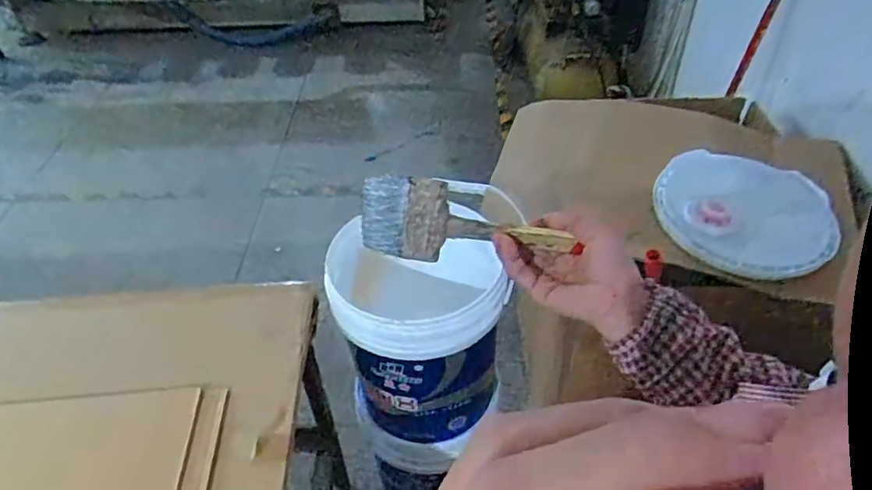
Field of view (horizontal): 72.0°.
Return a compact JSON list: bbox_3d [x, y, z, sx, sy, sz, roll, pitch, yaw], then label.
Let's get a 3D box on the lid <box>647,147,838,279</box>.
[{"bbox_3d":[0.531,-0.067,1.036,0.291,0.029,0.253,11,53,4],"label":"lid"}]

